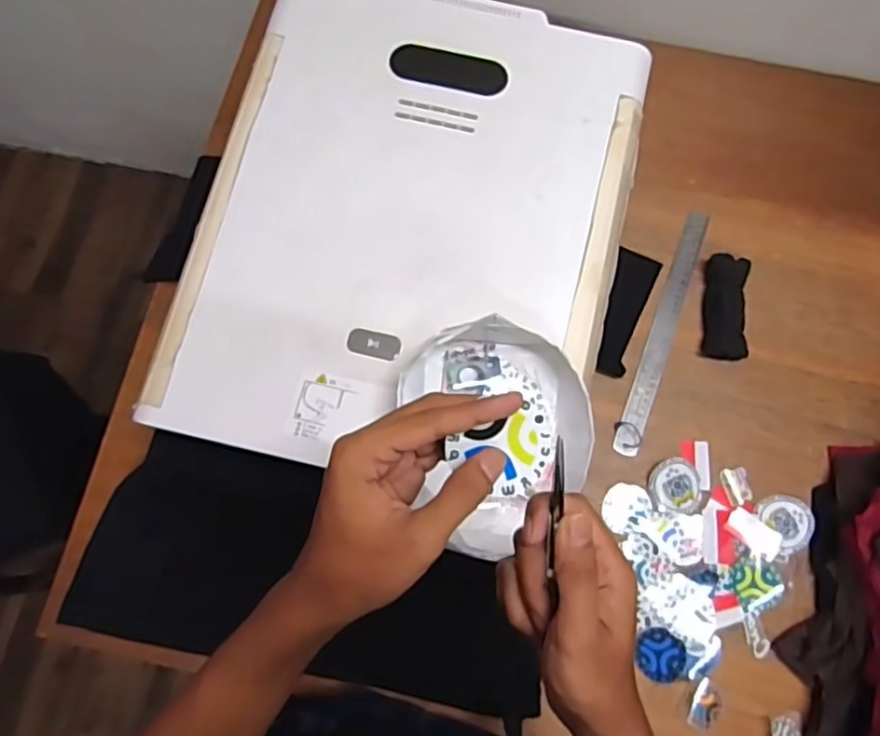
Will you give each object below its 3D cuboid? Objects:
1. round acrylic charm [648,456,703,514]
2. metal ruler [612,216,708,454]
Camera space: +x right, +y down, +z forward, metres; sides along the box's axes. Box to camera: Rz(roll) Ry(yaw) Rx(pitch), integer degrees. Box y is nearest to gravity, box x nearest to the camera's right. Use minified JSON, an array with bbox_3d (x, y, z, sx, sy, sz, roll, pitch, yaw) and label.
[{"bbox_3d":[0.269,0.132,0.729,0.058,0.015,0.059,0,77,-1],"label":"round acrylic charm"},{"bbox_3d":[0.271,-0.048,0.780,0.030,0.007,0.320,21,77,4],"label":"metal ruler"}]

